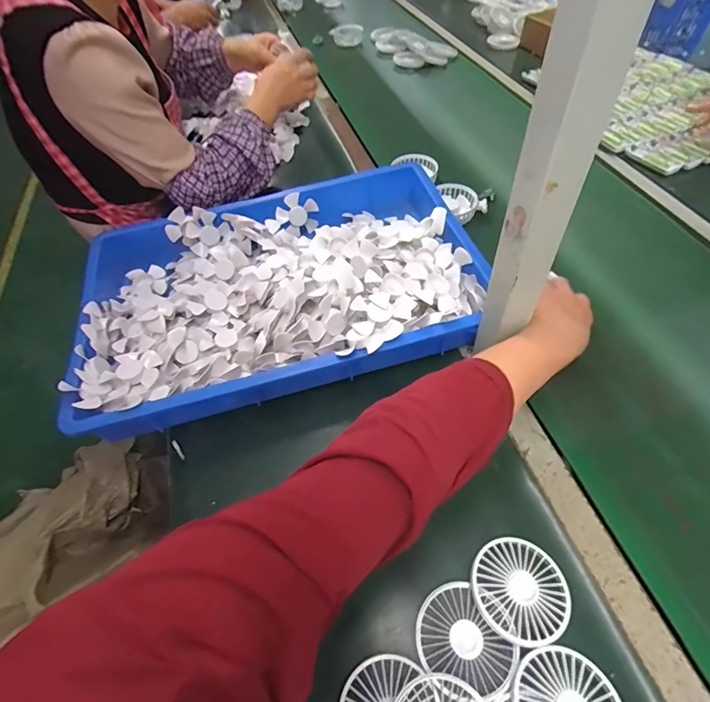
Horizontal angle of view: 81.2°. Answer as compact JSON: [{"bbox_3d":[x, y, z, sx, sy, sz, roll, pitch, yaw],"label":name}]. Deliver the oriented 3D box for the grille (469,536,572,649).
[{"bbox_3d":[0.155,0.224,0.390,0.086,0.019,0.085,-2,54,2],"label":"grille"}]

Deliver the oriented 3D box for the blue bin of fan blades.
[{"bbox_3d":[-0.121,-0.109,0.611,0.555,0.092,0.374,-13,55,-6],"label":"blue bin of fan blades"}]

